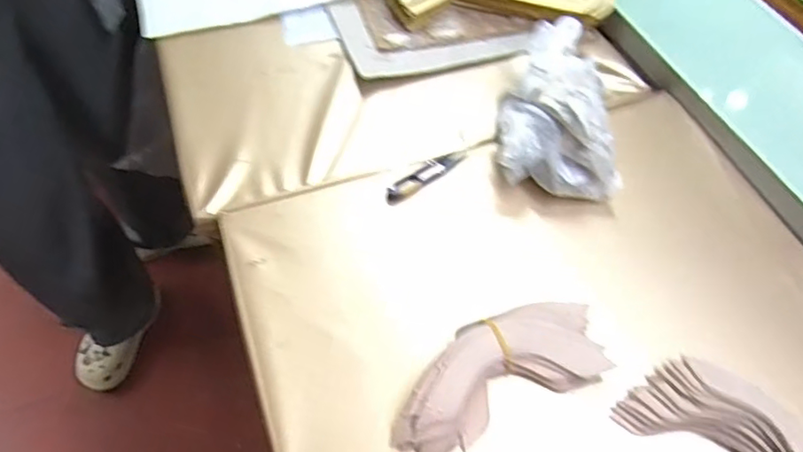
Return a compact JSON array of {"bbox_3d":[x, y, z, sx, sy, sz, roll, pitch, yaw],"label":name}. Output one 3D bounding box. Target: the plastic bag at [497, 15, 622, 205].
[{"bbox_3d":[0.160,-0.121,0.583,0.119,0.100,0.177,8,55,3],"label":"plastic bag"}]

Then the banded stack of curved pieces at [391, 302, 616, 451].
[{"bbox_3d":[0.076,0.114,0.456,0.184,0.031,0.076,-22,59,-17],"label":"banded stack of curved pieces"}]

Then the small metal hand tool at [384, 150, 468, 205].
[{"bbox_3d":[0.026,-0.053,0.589,0.099,0.008,0.021,-33,63,-23],"label":"small metal hand tool"}]

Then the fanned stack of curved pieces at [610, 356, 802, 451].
[{"bbox_3d":[0.258,0.173,0.434,0.089,0.042,0.171,-36,64,-24],"label":"fanned stack of curved pieces"}]

